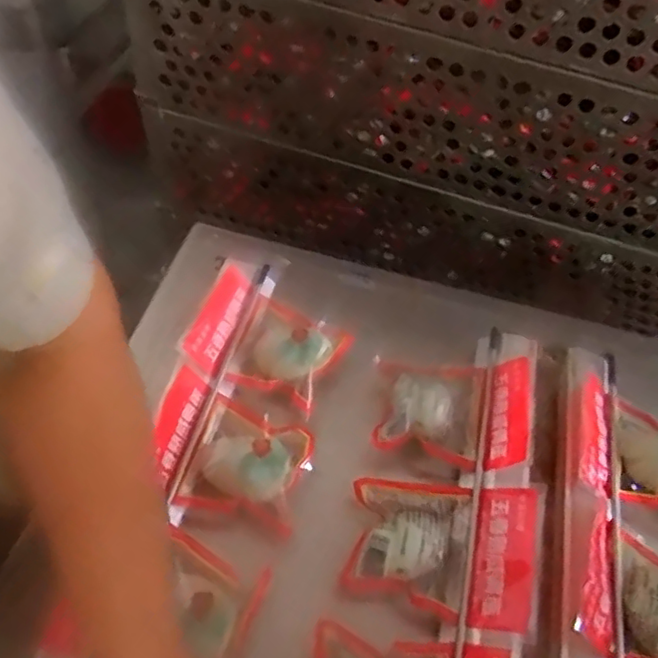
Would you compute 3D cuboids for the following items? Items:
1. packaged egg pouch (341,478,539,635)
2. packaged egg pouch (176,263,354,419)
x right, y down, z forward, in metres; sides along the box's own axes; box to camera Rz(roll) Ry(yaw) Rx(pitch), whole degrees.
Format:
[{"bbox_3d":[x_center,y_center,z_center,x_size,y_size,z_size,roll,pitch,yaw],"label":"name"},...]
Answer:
[{"bbox_3d":[0.074,0.139,0.385,0.115,0.029,0.085,12,55,3],"label":"packaged egg pouch"},{"bbox_3d":[-0.047,0.006,0.472,0.114,0.037,0.104,20,55,8],"label":"packaged egg pouch"}]

